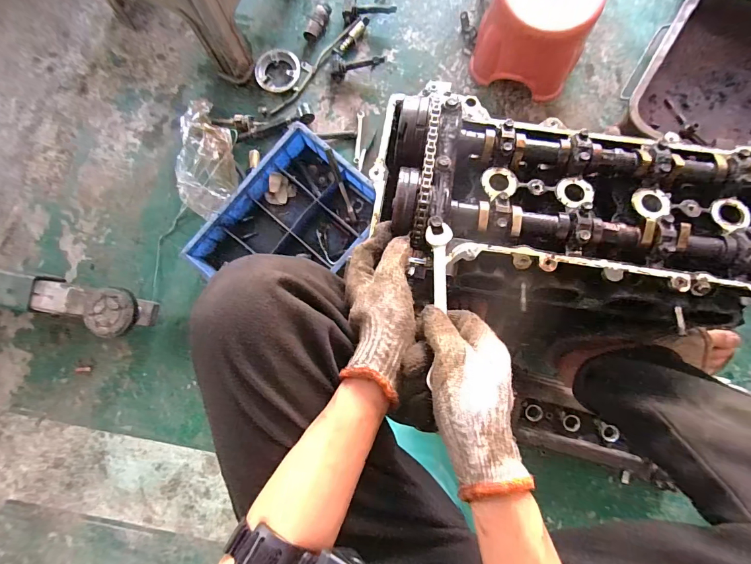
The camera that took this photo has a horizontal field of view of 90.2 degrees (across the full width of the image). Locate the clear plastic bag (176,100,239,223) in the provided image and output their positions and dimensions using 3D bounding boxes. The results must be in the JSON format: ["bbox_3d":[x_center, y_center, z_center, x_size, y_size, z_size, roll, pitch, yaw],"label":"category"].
[{"bbox_3d":[-0.440,-0.326,0.981,0.135,0.090,0.300,2,98,4],"label":"clear plastic bag"}]

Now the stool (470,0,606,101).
[{"bbox_3d":[0.389,-0.620,0.906,0.249,0.193,0.250,18,86,6],"label":"stool"}]

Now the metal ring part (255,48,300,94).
[{"bbox_3d":[-0.266,-0.581,1.028,0.115,0.028,0.112,10,85,5],"label":"metal ring part"}]

